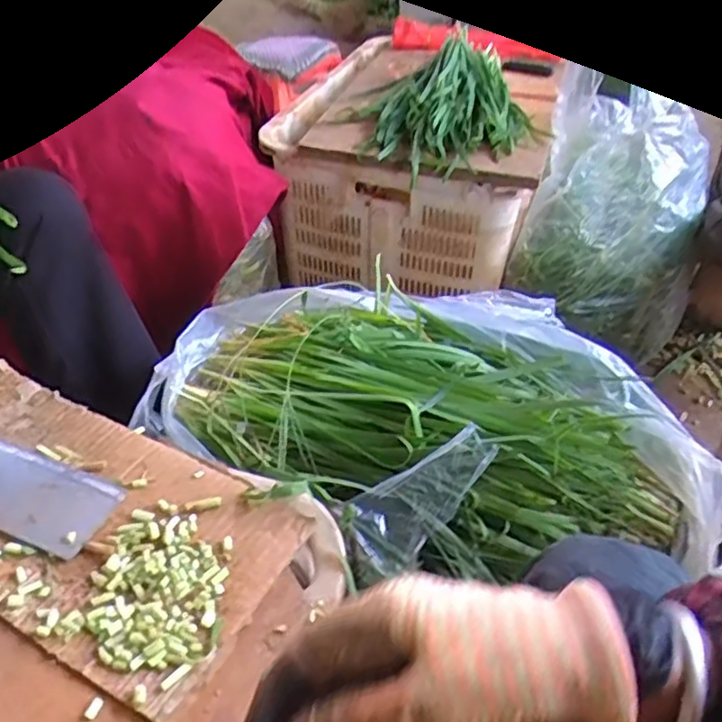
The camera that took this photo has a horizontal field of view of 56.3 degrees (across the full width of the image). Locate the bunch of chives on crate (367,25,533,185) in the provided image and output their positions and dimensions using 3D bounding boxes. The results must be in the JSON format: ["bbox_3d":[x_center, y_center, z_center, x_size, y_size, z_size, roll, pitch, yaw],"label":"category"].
[{"bbox_3d":[0.139,-0.404,1.038,0.235,0.099,0.367,6,41,3],"label":"bunch of chives on crate"}]

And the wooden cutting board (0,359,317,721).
[{"bbox_3d":[-0.227,0.111,0.521,0.346,0.013,0.173,21,44,20],"label":"wooden cutting board"}]

